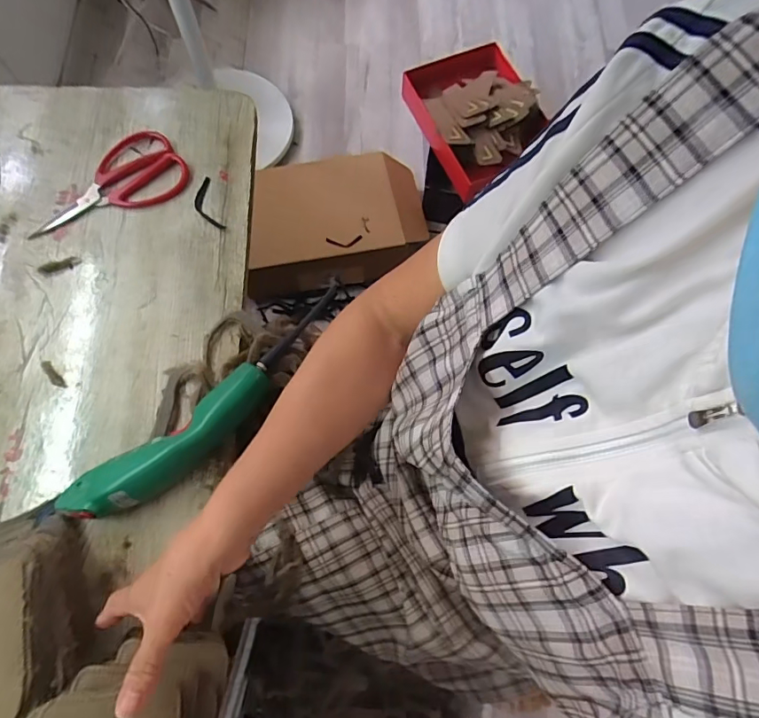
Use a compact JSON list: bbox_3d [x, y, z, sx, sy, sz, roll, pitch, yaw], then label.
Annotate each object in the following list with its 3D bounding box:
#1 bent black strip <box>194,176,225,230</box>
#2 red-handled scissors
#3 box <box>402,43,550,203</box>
[{"bbox_3d":[-0.204,-0.181,0.581,0.026,0.004,0.074,-19,72,-8],"label":"bent black strip"},{"bbox_3d":[-0.324,-0.213,0.587,0.182,0.013,0.095,-22,75,-8],"label":"red-handled scissors"},{"bbox_3d":[0.215,-0.538,1.072,0.235,0.105,0.324,-21,75,-8],"label":"box"}]

